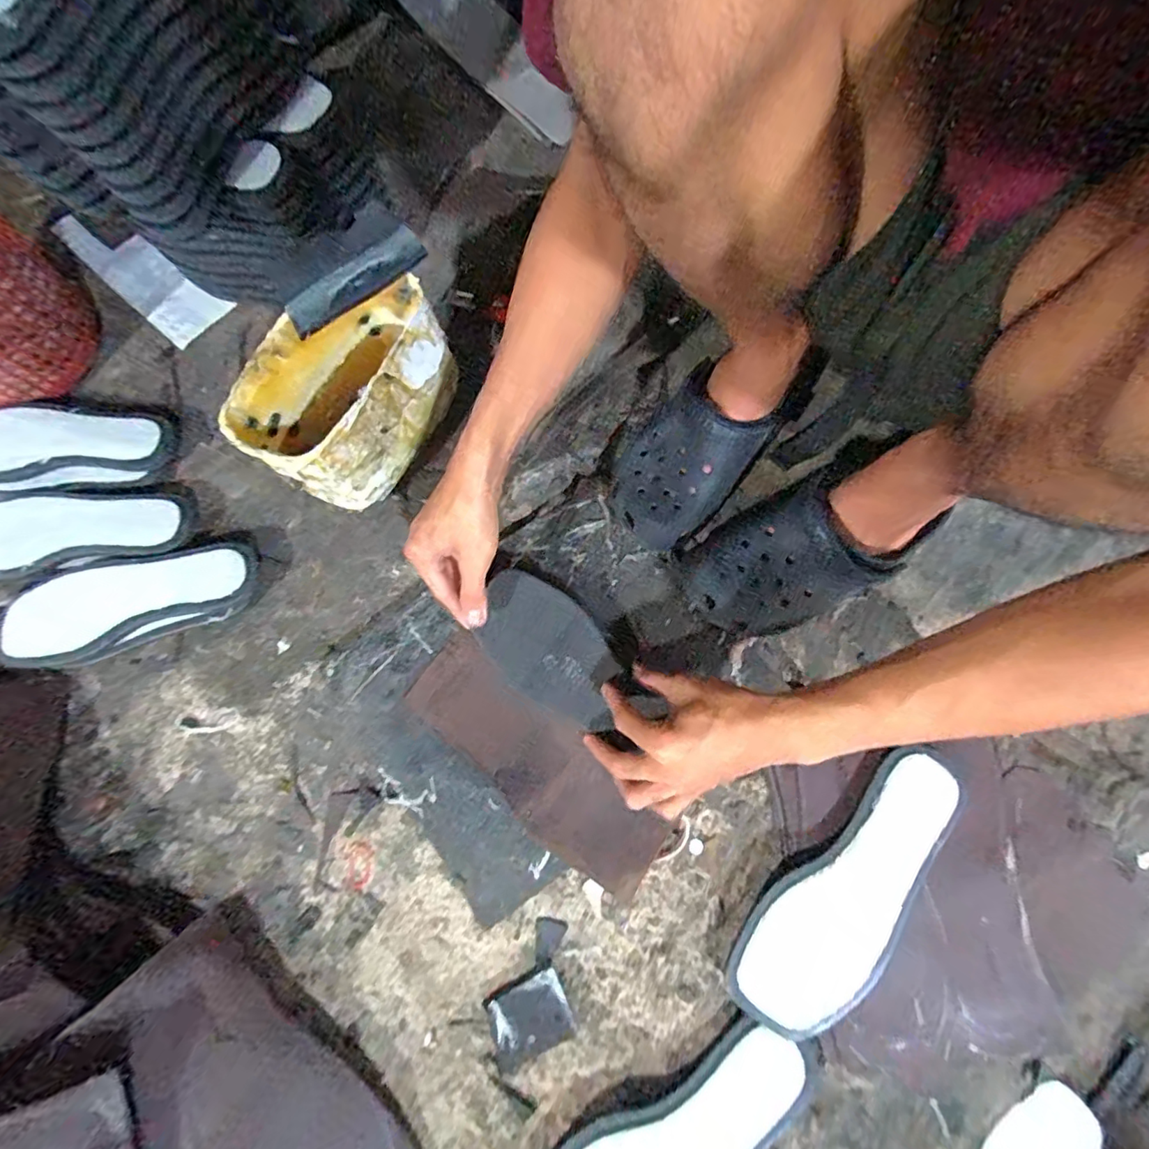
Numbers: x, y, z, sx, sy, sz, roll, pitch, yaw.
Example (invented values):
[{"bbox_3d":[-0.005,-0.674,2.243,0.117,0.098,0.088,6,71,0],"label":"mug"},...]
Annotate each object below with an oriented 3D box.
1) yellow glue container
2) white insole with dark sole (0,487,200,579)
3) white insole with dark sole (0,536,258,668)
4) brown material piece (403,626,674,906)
[{"bbox_3d":[-0.205,-0.167,0.522,0.115,0.128,0.203,30,79,11],"label":"yellow glue container"},{"bbox_3d":[-0.508,-0.045,0.561,0.235,0.045,0.089,-8,74,2],"label":"white insole with dark sole"},{"bbox_3d":[-0.437,0.026,0.531,0.260,0.034,0.082,-17,73,0],"label":"white insole with dark sole"},{"bbox_3d":[-0.037,0.160,0.472,0.252,0.006,0.080,41,83,13],"label":"brown material piece"}]

